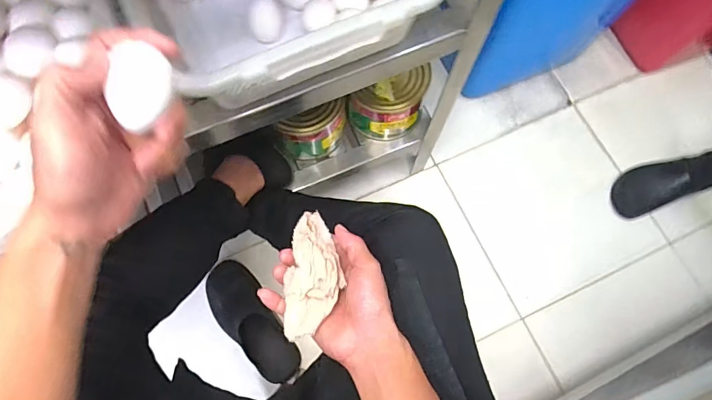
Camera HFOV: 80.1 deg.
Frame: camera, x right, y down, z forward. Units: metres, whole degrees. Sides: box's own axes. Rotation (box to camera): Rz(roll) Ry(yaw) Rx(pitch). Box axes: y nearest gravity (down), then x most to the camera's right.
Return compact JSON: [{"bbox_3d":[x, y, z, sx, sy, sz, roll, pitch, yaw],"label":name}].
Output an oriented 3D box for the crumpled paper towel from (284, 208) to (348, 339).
[{"bbox_3d":[-0.041,0.065,0.412,0.050,0.032,0.127,1,58,0],"label":"crumpled paper towel"}]

